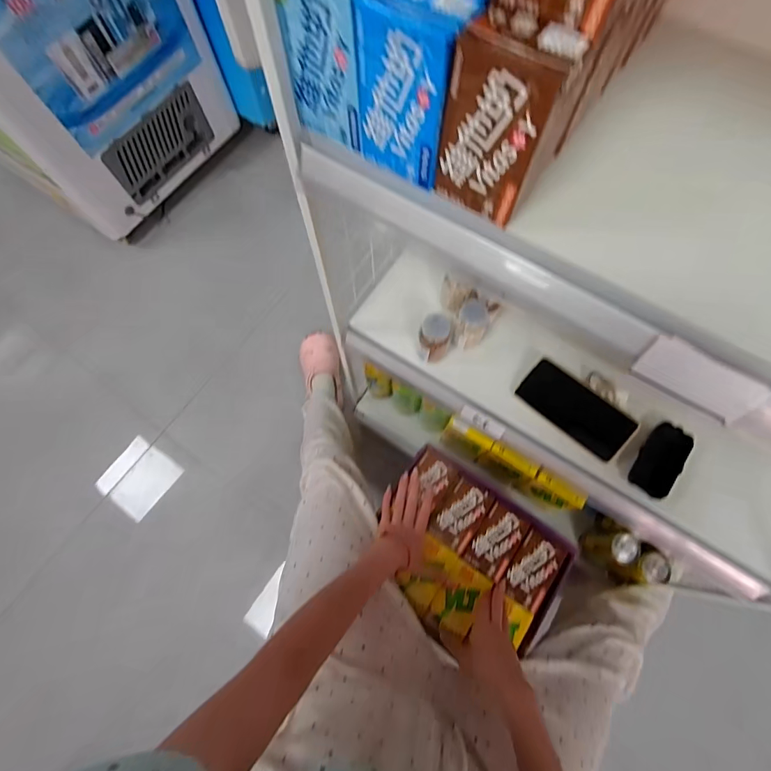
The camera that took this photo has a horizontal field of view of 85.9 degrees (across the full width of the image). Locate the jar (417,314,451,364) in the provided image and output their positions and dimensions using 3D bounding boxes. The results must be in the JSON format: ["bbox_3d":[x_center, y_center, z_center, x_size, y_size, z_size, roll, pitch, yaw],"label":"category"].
[{"bbox_3d":[0.071,-0.067,0.605,0.048,0.084,0.041,5,73,3],"label":"jar"}]

